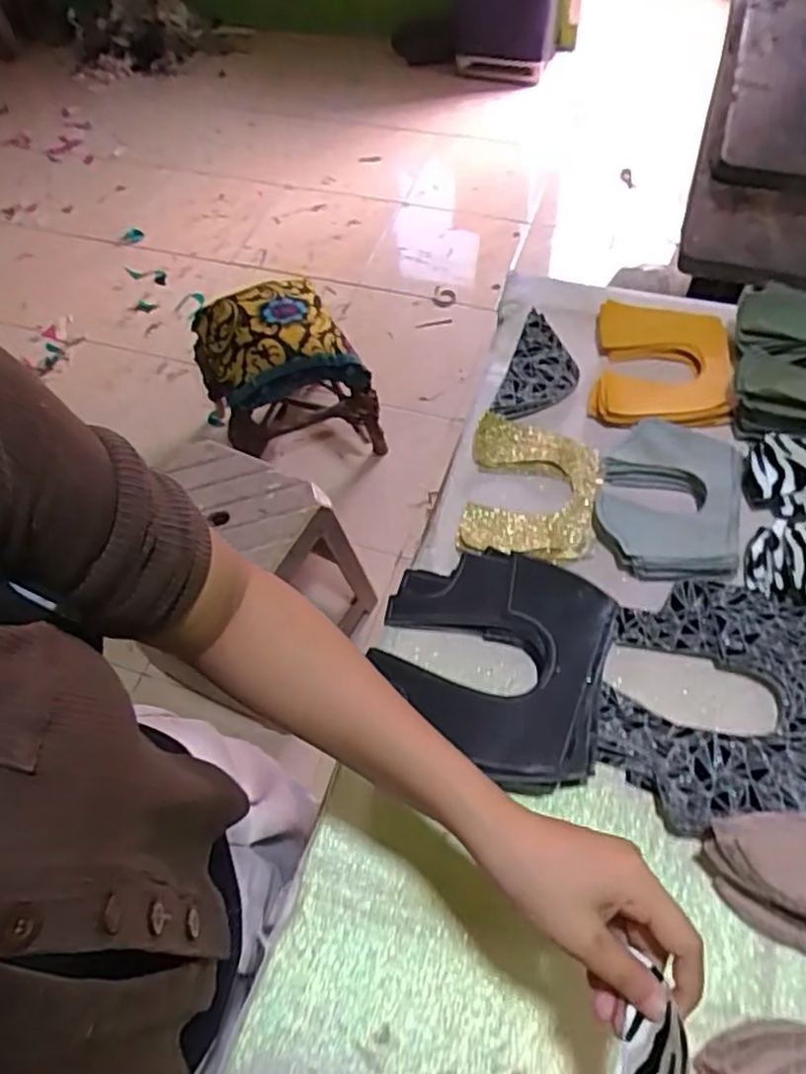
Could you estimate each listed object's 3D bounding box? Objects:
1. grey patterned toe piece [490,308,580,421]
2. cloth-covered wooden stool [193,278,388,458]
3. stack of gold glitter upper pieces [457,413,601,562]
[{"bbox_3d":[0.150,-0.177,0.761,0.071,0.018,0.145,17,61,14],"label":"grey patterned toe piece"},{"bbox_3d":[-0.263,-0.345,1.561,0.321,0.369,0.318,-24,60,-11],"label":"cloth-covered wooden stool"},{"bbox_3d":[0.123,-0.046,0.681,0.120,0.021,0.160,7,59,8],"label":"stack of gold glitter upper pieces"}]

